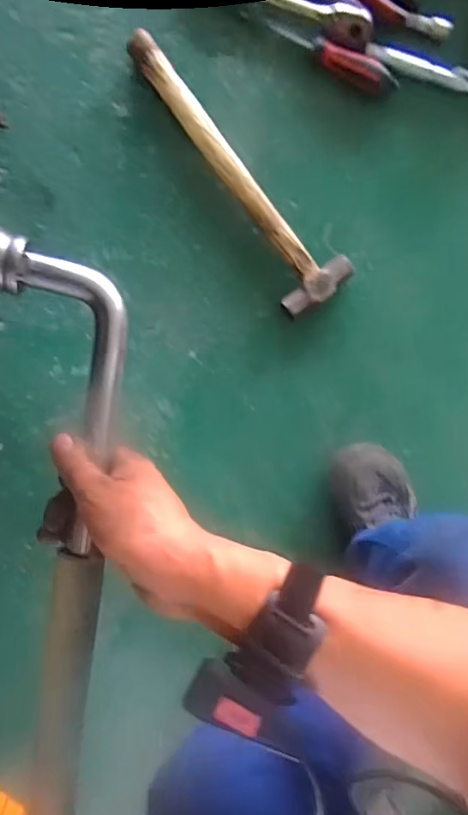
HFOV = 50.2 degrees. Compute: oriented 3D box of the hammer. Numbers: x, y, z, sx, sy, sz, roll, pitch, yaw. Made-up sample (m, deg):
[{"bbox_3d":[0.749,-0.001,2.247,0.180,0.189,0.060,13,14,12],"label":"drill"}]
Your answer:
[{"bbox_3d":[0.015,-0.310,0.649,0.097,0.037,0.393,-33,99,3],"label":"hammer"}]

